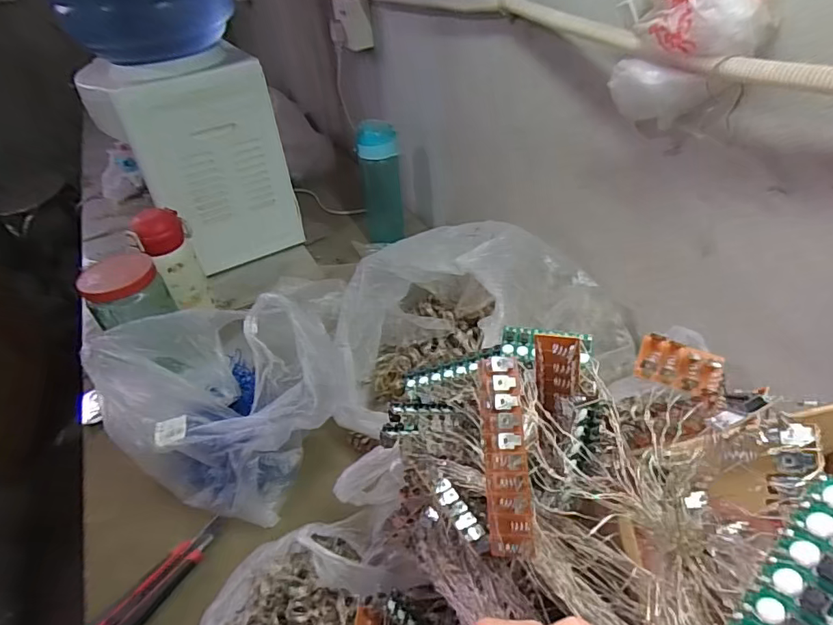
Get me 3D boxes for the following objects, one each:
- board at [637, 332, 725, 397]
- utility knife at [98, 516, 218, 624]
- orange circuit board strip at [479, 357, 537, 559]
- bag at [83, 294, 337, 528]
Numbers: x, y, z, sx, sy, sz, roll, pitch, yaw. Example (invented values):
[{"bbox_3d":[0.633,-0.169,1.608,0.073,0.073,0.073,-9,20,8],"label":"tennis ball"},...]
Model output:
[{"bbox_3d":[0.131,0.026,0.248,0.038,0.009,0.023,17,59,31],"label":"board"},{"bbox_3d":[-0.273,0.285,0.507,0.038,0.021,0.166,20,45,28],"label":"utility knife"},{"bbox_3d":[0.044,0.068,0.244,0.021,0.011,0.092,-3,74,3],"label":"orange circuit board strip"},{"bbox_3d":[-0.236,0.090,0.592,0.288,0.178,0.196,12,42,20],"label":"bag"}]

